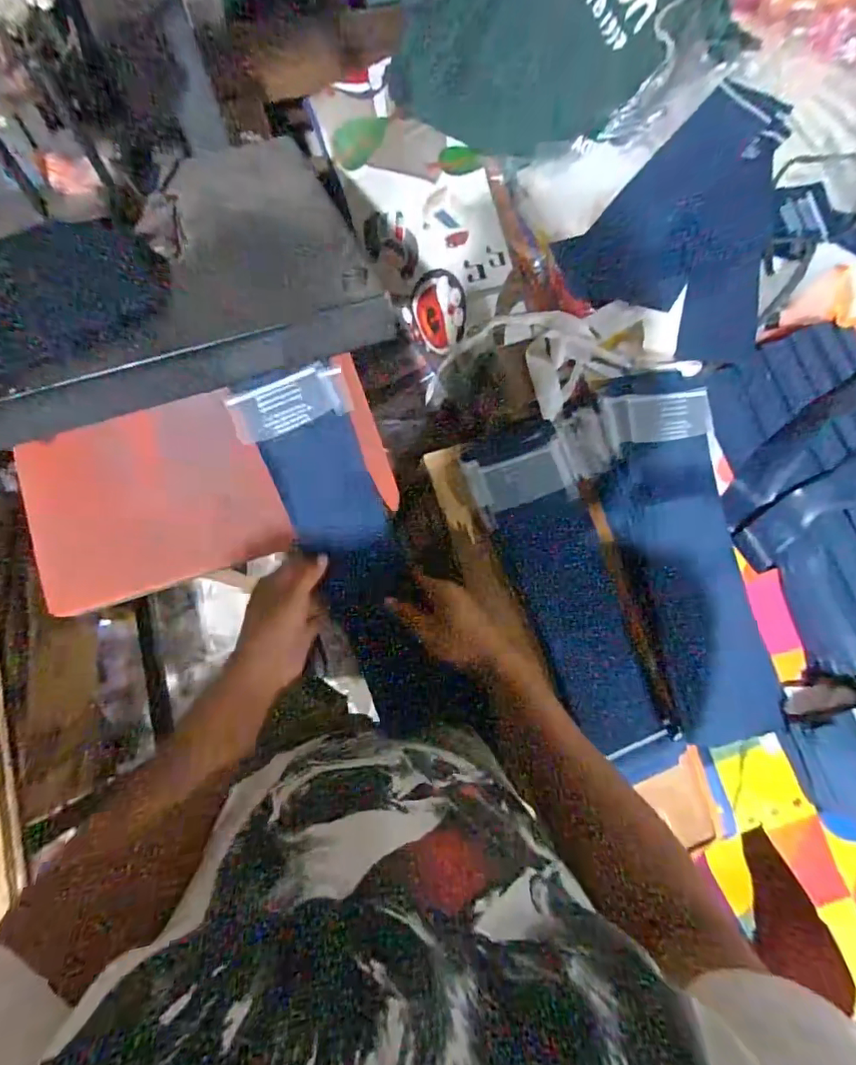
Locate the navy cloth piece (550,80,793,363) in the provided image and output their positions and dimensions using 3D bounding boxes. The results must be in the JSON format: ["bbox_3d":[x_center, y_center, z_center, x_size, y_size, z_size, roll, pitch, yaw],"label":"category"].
[{"bbox_3d":[0.378,-0.496,0.784,0.287,0.033,0.464,15,78,5],"label":"navy cloth piece"}]

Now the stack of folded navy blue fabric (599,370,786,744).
[{"bbox_3d":[0.353,0.024,0.671,0.168,0.052,0.495,-8,84,-5],"label":"stack of folded navy blue fabric"}]

